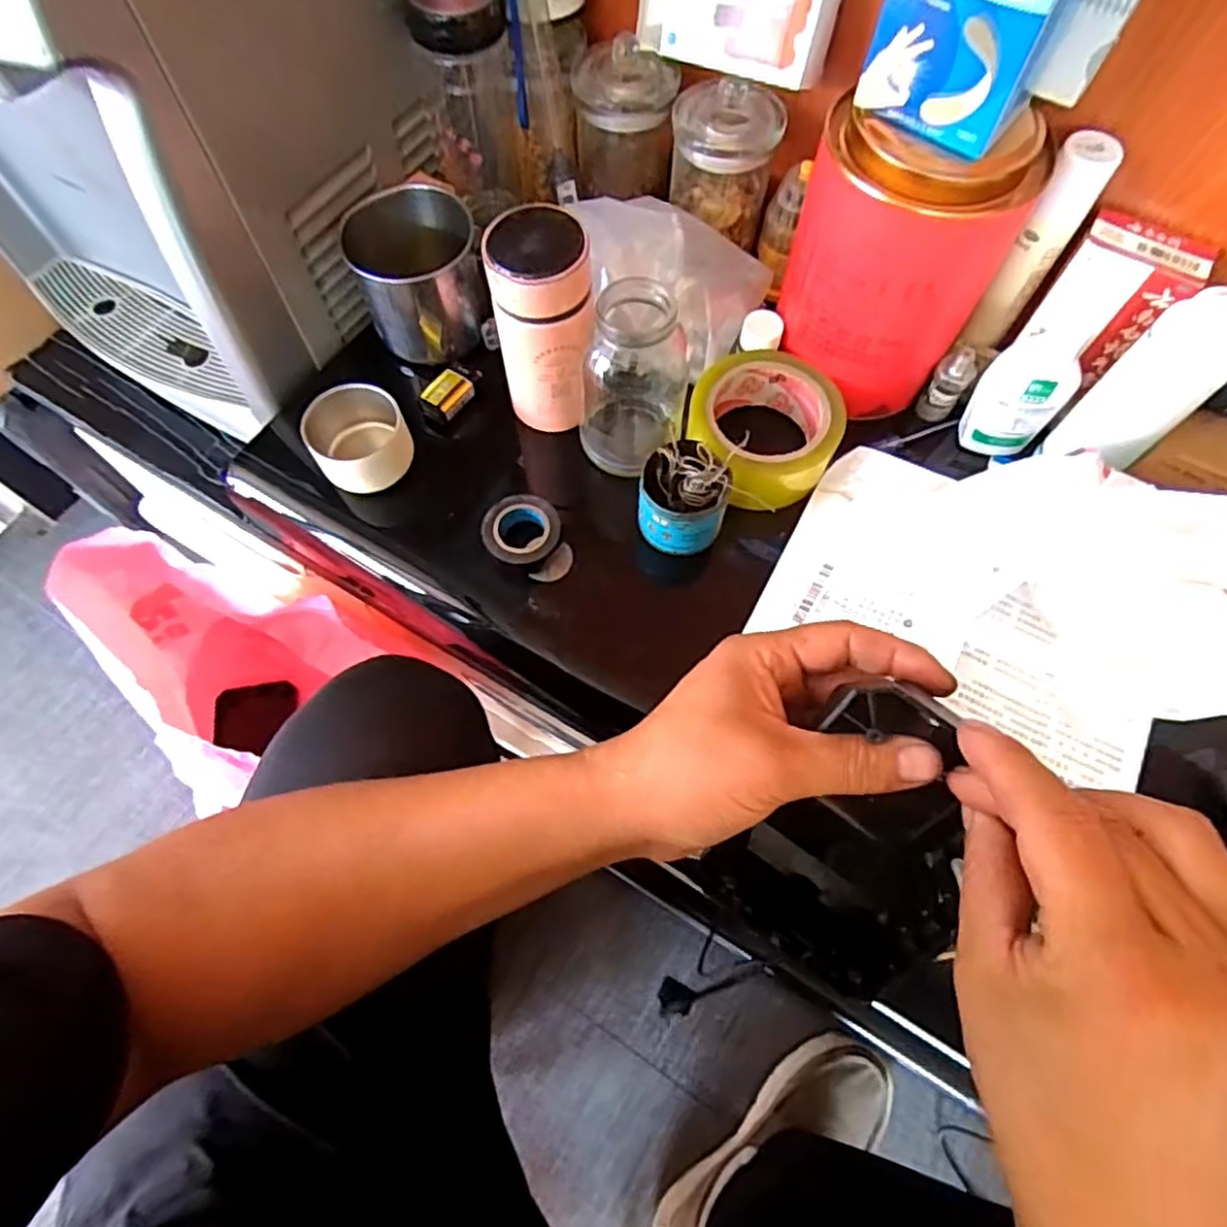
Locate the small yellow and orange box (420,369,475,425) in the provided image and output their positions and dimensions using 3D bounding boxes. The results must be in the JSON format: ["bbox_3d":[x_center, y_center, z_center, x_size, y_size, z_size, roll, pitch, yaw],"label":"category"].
[{"bbox_3d":[-0.126,-0.164,0.518,0.026,0.015,0.037,34,70,14],"label":"small yellow and orange box"}]

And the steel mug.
[{"bbox_3d":[-0.145,-0.253,0.522,0.091,0.096,0.075,-14,67,-7],"label":"steel mug"}]

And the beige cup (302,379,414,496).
[{"bbox_3d":[-0.180,-0.122,0.495,0.064,0.056,0.065,0,66,-1],"label":"beige cup"}]

